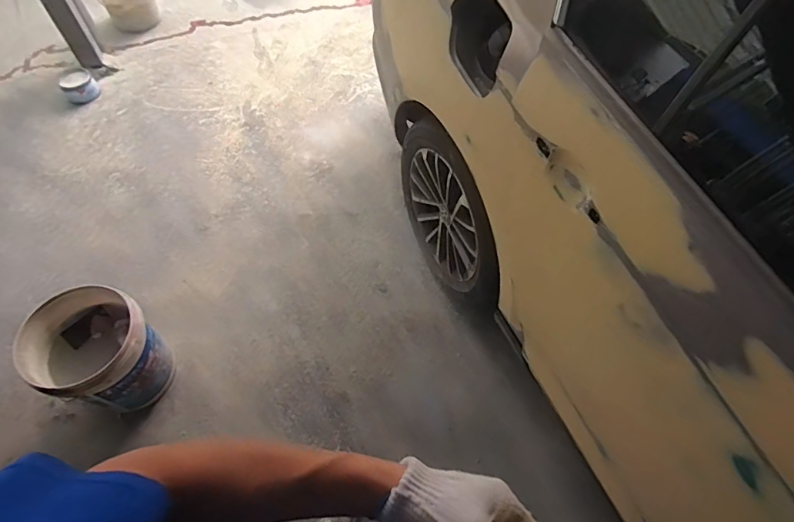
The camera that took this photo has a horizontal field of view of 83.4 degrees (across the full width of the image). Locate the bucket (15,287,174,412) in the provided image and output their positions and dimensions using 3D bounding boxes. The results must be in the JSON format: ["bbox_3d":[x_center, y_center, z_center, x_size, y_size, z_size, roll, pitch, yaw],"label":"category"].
[{"bbox_3d":[-0.884,0.283,1.365,0.306,0.327,0.289,1,60,-1],"label":"bucket"}]

